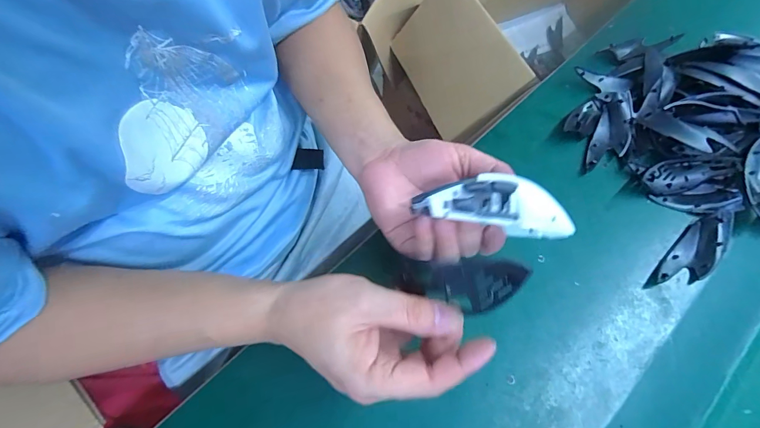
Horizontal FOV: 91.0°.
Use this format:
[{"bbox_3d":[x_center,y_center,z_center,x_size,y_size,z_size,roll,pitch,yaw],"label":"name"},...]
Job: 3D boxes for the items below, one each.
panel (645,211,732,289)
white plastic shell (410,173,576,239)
[{"bbox_3d":[0.290,0.038,0.343,0.100,0.019,0.035,-40,72,-15],"label":"panel"},{"bbox_3d":[0.081,-0.005,0.262,0.107,0.023,0.036,8,67,2],"label":"white plastic shell"}]

